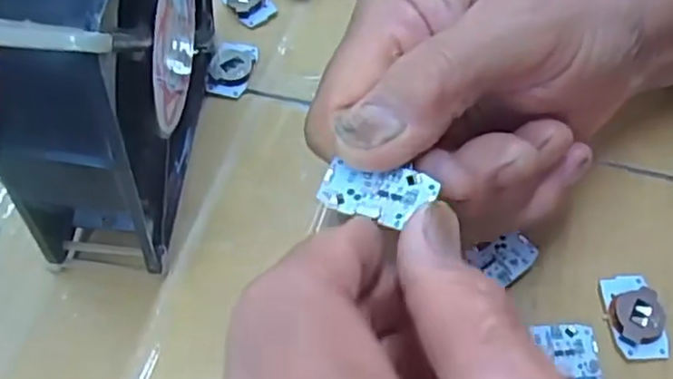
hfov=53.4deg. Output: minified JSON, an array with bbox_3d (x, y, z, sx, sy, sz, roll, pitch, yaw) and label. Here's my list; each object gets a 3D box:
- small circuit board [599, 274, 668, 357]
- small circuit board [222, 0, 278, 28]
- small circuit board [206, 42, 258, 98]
[{"bbox_3d":[0.102,0.043,0.228,0.018,0.005,0.029,-3,56,-3],"label":"small circuit board"},{"bbox_3d":[-0.041,-0.088,0.312,0.019,0.004,0.027,-27,61,-18],"label":"small circuit board"},{"bbox_3d":[-0.046,-0.053,0.291,0.020,0.006,0.027,12,57,7],"label":"small circuit board"}]

